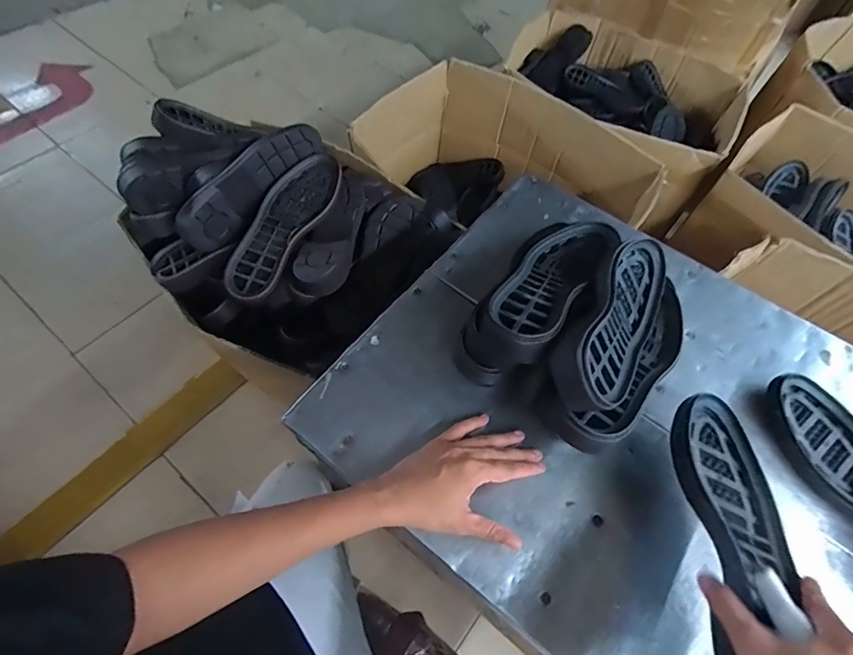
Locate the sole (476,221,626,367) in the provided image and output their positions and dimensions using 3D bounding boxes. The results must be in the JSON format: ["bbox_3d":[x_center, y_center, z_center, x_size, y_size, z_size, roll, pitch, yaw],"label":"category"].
[{"bbox_3d":[0.130,-0.053,0.473,0.081,0.050,0.260,34,50,15],"label":"sole"}]

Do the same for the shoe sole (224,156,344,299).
[{"bbox_3d":[-0.222,-0.163,0.700,0.094,0.046,0.278,24,61,10],"label":"shoe sole"}]

